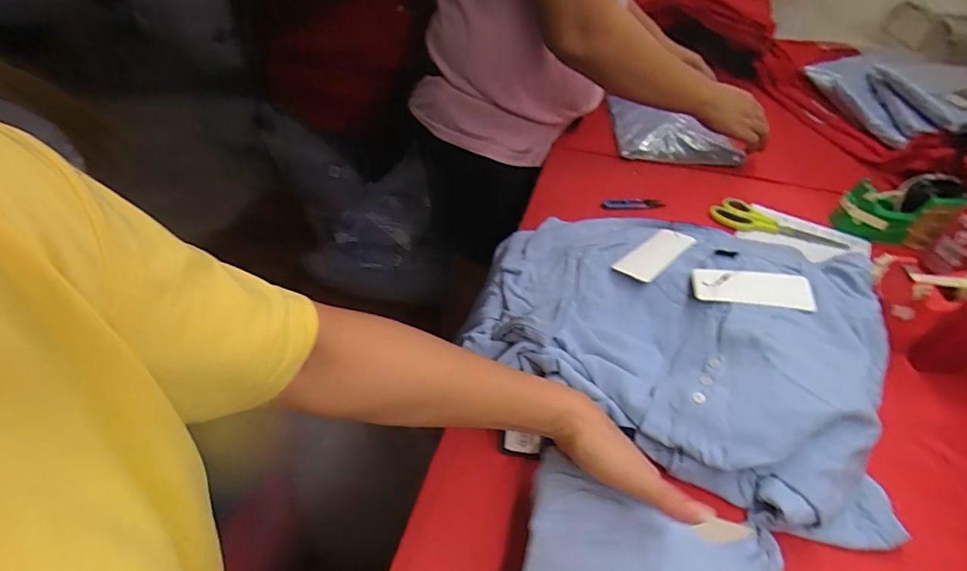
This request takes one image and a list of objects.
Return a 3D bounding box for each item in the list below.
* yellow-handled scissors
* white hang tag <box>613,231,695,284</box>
[{"bbox_3d":[0.439,-0.089,0.720,0.184,0.011,0.078,28,48,19],"label":"yellow-handled scissors"},{"bbox_3d":[0.209,-0.039,0.589,0.051,0.006,0.115,27,48,37],"label":"white hang tag"}]

